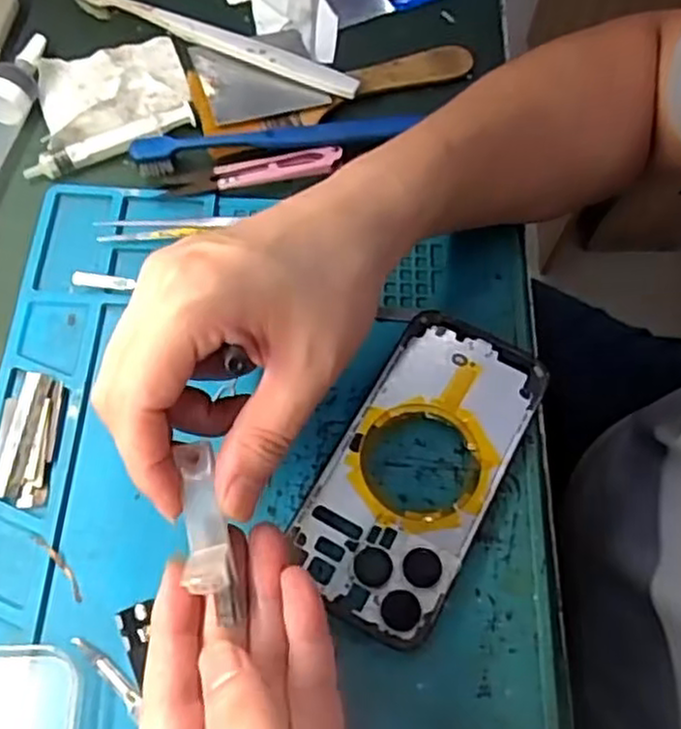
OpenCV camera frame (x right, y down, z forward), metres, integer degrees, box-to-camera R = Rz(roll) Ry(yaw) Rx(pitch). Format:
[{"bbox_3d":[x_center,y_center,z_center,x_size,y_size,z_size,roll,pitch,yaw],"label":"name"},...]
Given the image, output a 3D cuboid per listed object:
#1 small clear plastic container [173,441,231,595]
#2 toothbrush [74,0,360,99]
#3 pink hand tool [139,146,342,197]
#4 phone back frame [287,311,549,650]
[{"bbox_3d":[-0.047,0.052,0.253,0.014,0.006,0.054,-10,61,-7],"label":"small clear plastic container"},{"bbox_3d":[-0.075,-0.192,0.428,0.184,0.013,0.015,23,66,8],"label":"toothbrush"},{"bbox_3d":[-0.051,-0.105,0.392,0.102,0.005,0.019,-9,66,-7],"label":"pink hand tool"},{"bbox_3d":[0.034,0.044,0.326,0.070,0.010,0.144,27,67,10],"label":"phone back frame"}]

